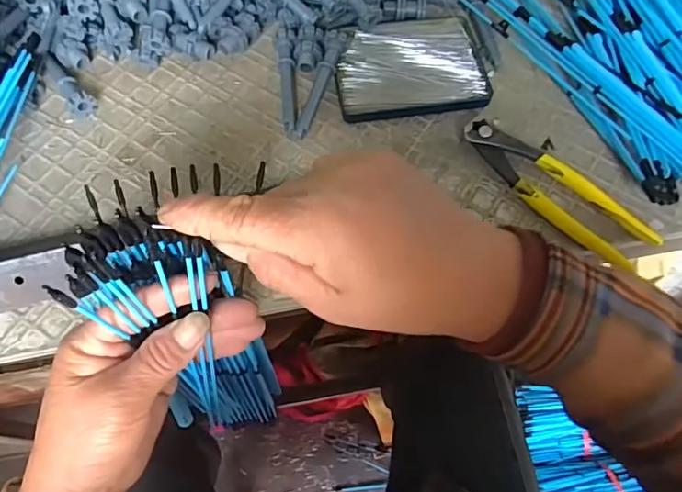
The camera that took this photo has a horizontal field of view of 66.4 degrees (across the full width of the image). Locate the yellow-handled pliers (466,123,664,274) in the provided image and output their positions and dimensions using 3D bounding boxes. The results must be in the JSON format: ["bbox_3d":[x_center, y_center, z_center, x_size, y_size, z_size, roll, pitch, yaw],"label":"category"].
[{"bbox_3d":[0.167,-0.046,0.407,0.047,0.016,0.160,-41,75,-18],"label":"yellow-handled pliers"}]

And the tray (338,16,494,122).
[{"bbox_3d":[0.060,-0.158,0.453,0.132,0.016,0.100,-8,68,-7],"label":"tray"}]

